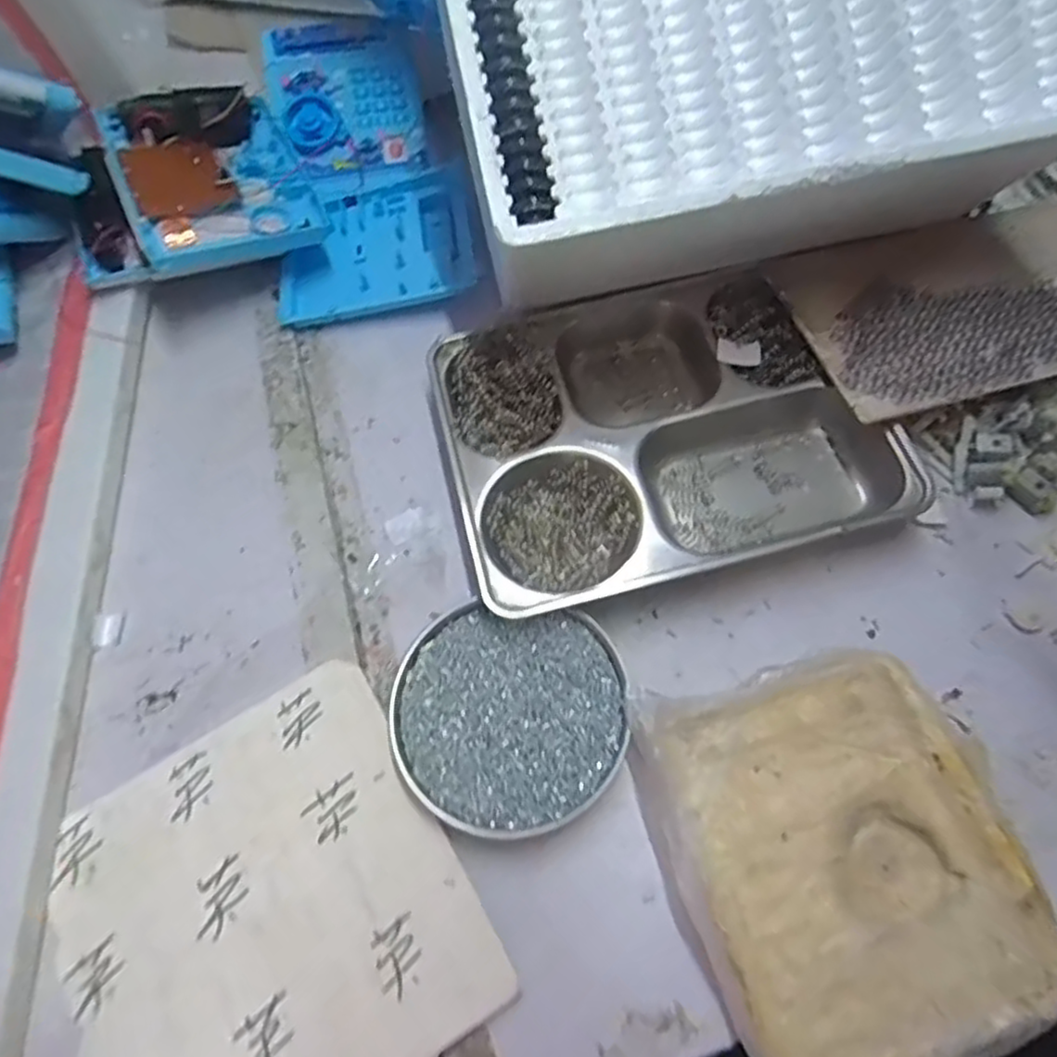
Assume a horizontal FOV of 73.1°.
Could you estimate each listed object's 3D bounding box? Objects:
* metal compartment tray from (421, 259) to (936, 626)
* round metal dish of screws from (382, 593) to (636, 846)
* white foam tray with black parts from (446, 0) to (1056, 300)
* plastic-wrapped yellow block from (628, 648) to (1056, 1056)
[{"bbox_3d":[0.084,-0.069,0.482,0.274,0.040,0.219,-14,66,-4],"label":"metal compartment tray"},{"bbox_3d":[-0.011,0.109,0.417,0.131,0.023,0.127,-1,66,2],"label":"round metal dish of screws"},{"bbox_3d":[0.131,-0.294,0.385,0.344,0.037,0.273,-14,93,-1],"label":"white foam tray with black parts"},{"bbox_3d":[0.161,0.176,0.365,0.164,0.046,0.210,-18,66,-6],"label":"plastic-wrapped yellow block"}]

